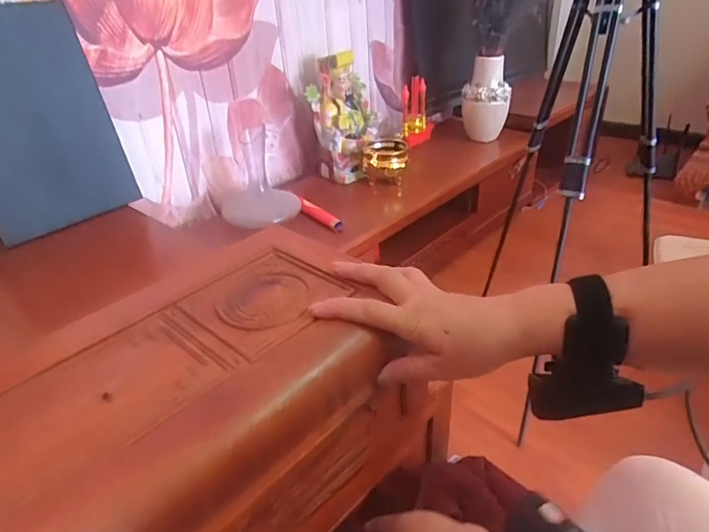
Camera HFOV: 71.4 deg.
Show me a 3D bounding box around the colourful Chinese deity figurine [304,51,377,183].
[{"bbox_3d":[-0.033,-0.468,1.587,0.214,0.356,0.182,-4,32,-2],"label":"colourful Chinese deity figurine"}]

